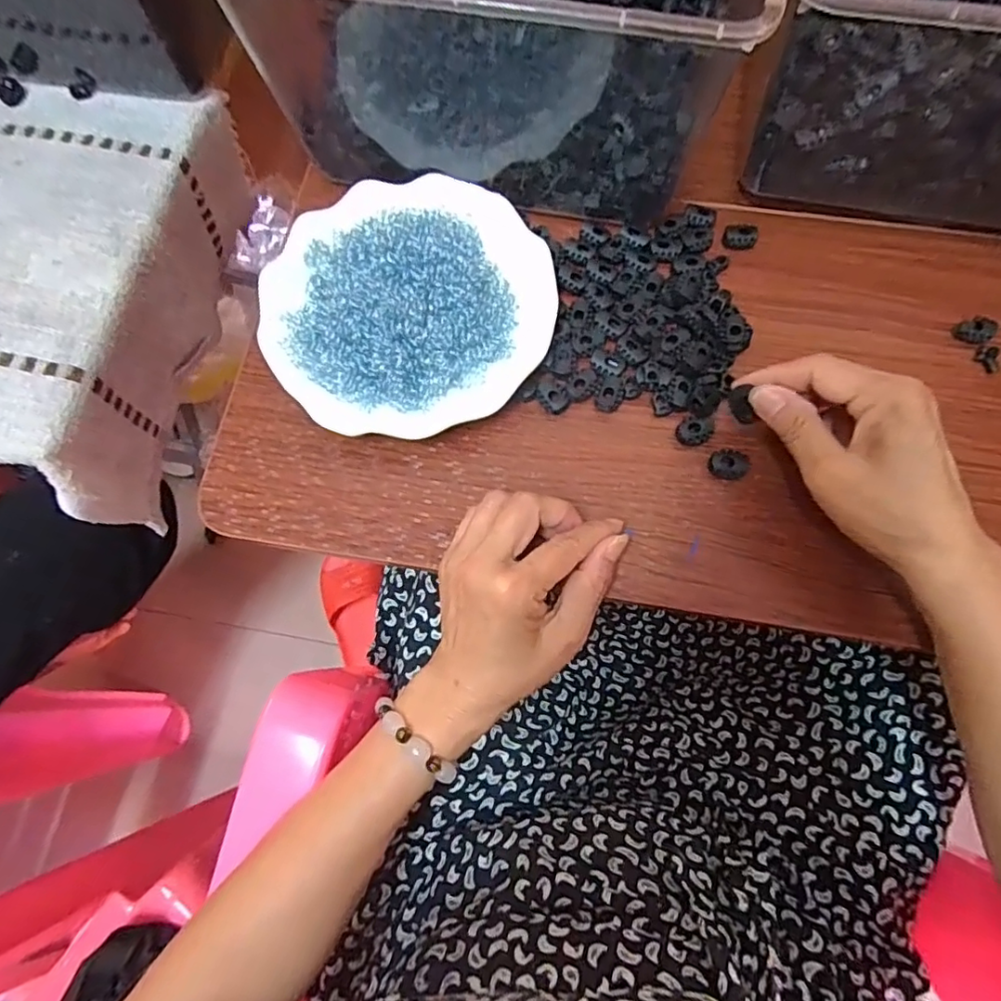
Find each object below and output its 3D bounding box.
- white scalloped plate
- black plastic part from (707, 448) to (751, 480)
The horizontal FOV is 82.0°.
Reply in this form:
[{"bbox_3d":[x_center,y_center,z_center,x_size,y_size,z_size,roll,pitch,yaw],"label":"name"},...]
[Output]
[{"bbox_3d":[-0.057,-0.126,0.365,0.177,0.034,0.172,0,74,1],"label":"white scalloped plate"},{"bbox_3d":[0.138,-0.021,0.346,0.022,0.012,0.016,2,74,2],"label":"black plastic part"}]

